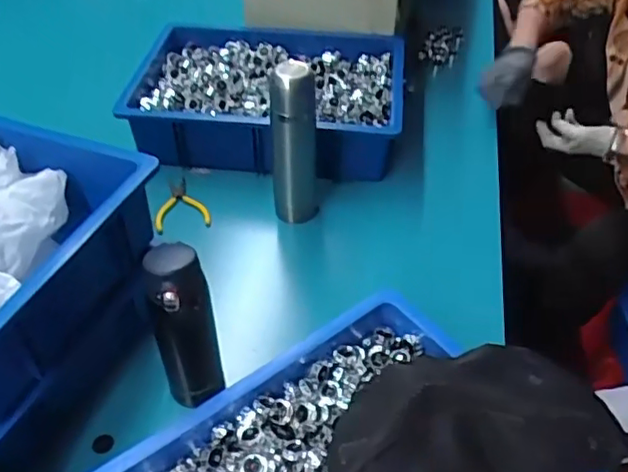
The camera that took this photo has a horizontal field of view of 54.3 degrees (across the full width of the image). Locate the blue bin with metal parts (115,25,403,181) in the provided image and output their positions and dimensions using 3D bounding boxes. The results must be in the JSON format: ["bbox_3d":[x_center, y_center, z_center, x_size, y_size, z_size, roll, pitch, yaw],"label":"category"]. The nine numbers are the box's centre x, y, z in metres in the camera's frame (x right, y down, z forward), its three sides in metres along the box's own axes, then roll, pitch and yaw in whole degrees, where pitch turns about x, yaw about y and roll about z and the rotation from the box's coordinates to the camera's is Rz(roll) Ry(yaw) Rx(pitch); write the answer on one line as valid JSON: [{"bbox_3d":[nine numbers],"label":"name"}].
[{"bbox_3d":[-0.081,-0.254,1.077,0.465,0.120,0.318,6,45,4],"label":"blue bin with metal parts"}]

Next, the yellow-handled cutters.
[{"bbox_3d":[-0.210,-0.050,0.959,0.082,0.019,0.101,-10,46,-12],"label":"yellow-handled cutters"}]

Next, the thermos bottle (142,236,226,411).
[{"bbox_3d":[-0.137,0.101,0.655,0.063,0.216,0.055,-14,47,-15],"label":"thermos bottle"}]

